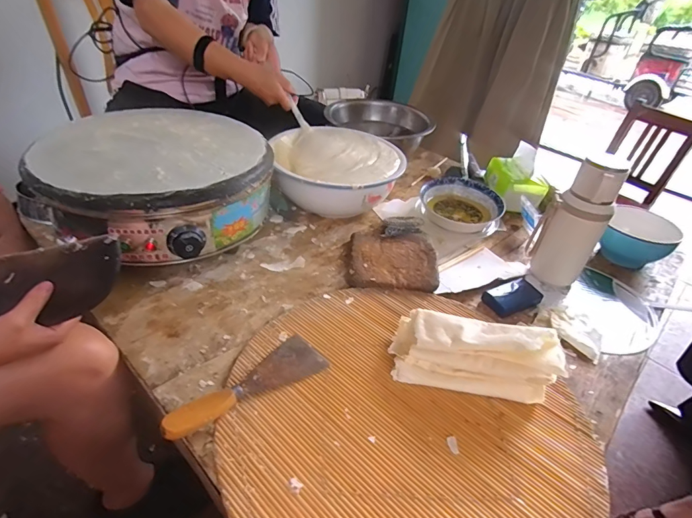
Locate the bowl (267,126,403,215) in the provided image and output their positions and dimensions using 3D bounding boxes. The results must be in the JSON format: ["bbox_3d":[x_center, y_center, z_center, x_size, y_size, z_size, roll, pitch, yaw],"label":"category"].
[{"bbox_3d":[-0.012,-0.178,0.846,0.254,0.117,0.232,3,38,-3],"label":"bowl"}]

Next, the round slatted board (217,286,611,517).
[{"bbox_3d":[0.061,0.184,0.471,0.384,0.014,0.417,3,38,-3],"label":"round slatted board"}]

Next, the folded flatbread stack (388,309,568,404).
[{"bbox_3d":[0.159,0.124,0.503,0.199,0.077,0.081,3,35,20],"label":"folded flatbread stack"}]

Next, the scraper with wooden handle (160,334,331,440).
[{"bbox_3d":[-0.114,0.148,0.471,0.197,0.031,0.065,-29,49,-36],"label":"scraper with wooden handle"}]

